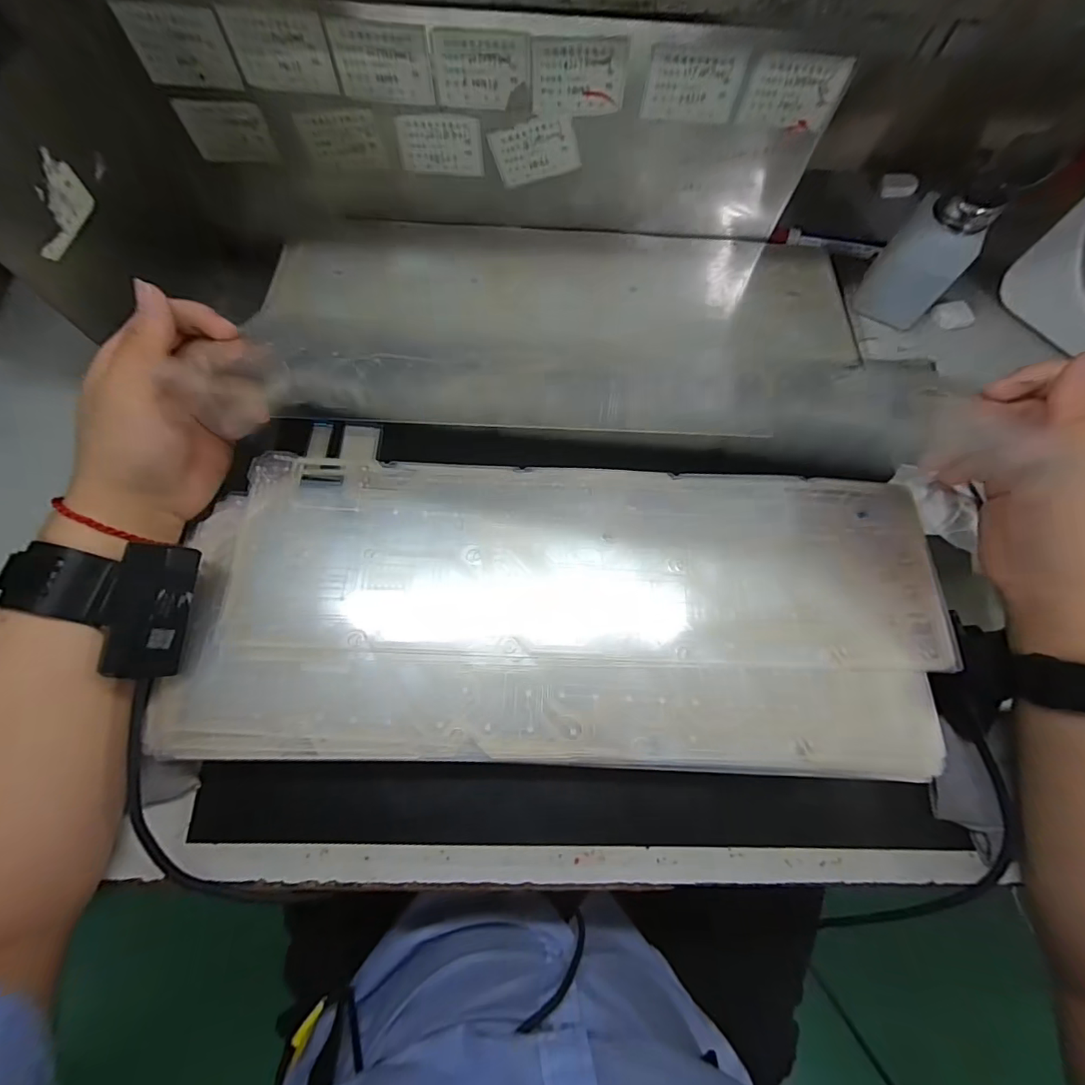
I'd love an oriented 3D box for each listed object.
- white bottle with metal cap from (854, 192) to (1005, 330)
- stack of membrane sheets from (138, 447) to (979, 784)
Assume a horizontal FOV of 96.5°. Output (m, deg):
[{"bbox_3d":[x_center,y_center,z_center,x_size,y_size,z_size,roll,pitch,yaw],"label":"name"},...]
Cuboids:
[{"bbox_3d":[0.307,-0.232,0.385,0.054,0.087,0.048,21,70,6],"label":"white bottle with metal cap"},{"bbox_3d":[0.018,0.037,0.291,0.436,0.012,0.175,2,69,-1],"label":"stack of membrane sheets"}]

